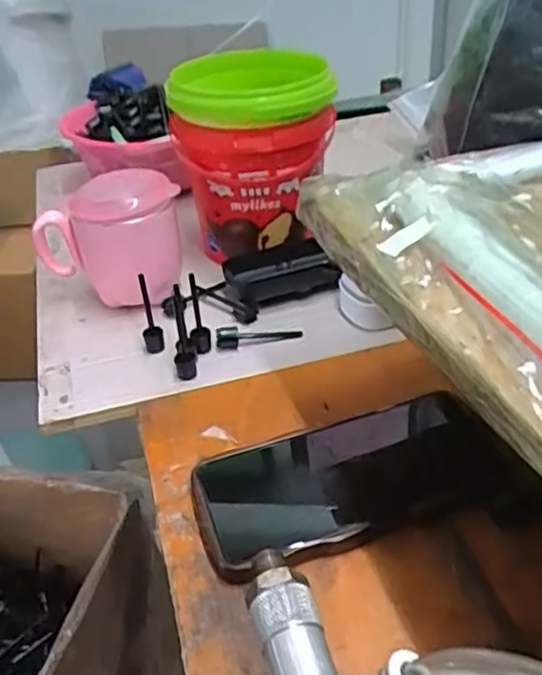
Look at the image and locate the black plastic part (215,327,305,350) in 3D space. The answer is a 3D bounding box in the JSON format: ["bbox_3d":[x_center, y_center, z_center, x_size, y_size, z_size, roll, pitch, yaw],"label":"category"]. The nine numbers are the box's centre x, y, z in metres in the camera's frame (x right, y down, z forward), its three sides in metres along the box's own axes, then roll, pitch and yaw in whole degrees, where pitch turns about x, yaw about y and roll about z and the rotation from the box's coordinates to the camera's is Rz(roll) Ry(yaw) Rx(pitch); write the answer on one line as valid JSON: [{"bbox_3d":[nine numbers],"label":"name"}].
[{"bbox_3d":[-0.010,-0.003,0.496,0.063,0.013,0.015,-12,36,-10],"label":"black plastic part"}]

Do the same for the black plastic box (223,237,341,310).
[{"bbox_3d":[0.011,-0.053,0.548,0.090,0.027,0.050,-13,36,-11],"label":"black plastic box"}]

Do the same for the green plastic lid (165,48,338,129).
[{"bbox_3d":[-0.019,-0.206,0.542,0.128,0.033,0.134,-6,36,-1],"label":"green plastic lid"}]

